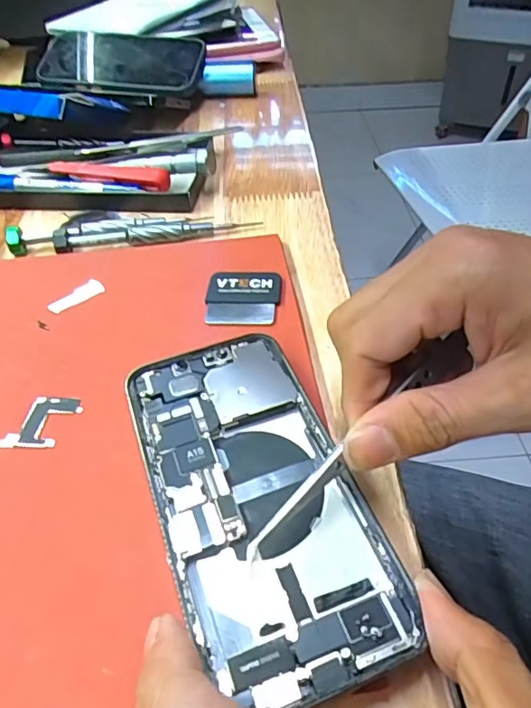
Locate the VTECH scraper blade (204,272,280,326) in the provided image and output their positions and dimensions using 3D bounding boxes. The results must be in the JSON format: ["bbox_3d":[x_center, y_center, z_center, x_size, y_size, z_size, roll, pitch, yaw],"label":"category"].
[{"bbox_3d":[-0.012,-0.030,0.284,0.039,0.005,0.039,2,46,4],"label":"VTECH scraper blade"}]

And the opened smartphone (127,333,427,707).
[{"bbox_3d":[-0.006,0.050,0.201,0.071,0.009,0.144,-18,50,-13],"label":"opened smartphone"}]

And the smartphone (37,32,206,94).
[{"bbox_3d":[-0.132,-0.262,0.477,0.141,0.013,0.076,6,67,3],"label":"smartphone"}]

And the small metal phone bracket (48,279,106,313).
[{"bbox_3d":[-0.103,-0.032,0.291,0.011,0.004,0.031,34,55,30],"label":"small metal phone bracket"}]

